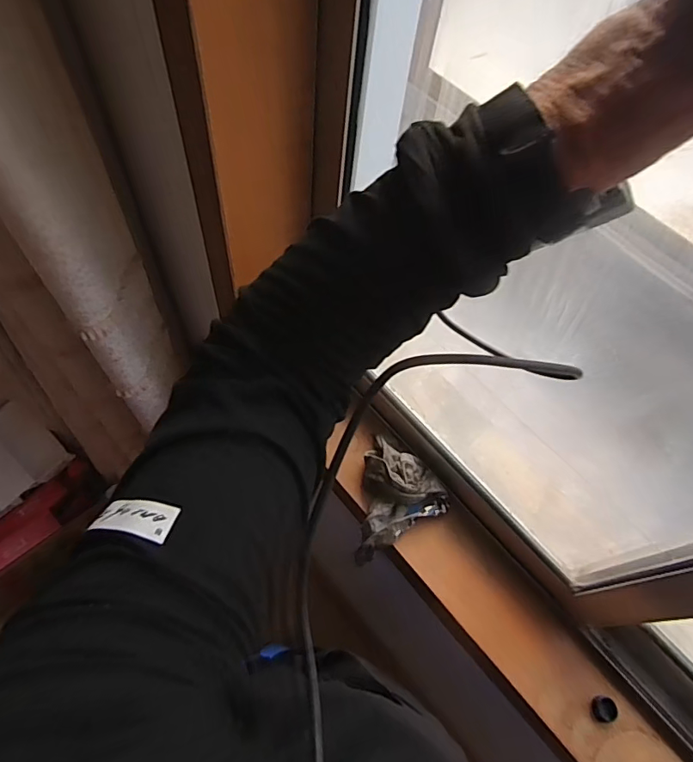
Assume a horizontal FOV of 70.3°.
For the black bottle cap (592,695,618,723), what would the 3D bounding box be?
[{"bbox_3d":[0.307,0.390,0.586,0.025,0.014,0.027,2,57,-3],"label":"black bottle cap"}]

